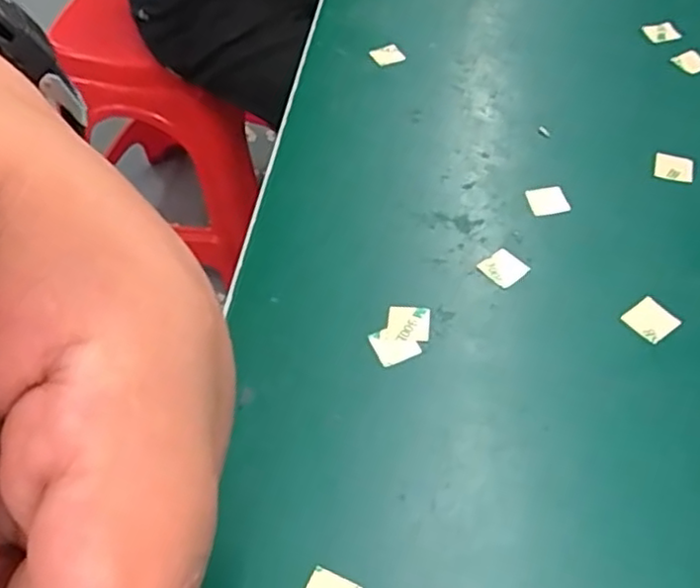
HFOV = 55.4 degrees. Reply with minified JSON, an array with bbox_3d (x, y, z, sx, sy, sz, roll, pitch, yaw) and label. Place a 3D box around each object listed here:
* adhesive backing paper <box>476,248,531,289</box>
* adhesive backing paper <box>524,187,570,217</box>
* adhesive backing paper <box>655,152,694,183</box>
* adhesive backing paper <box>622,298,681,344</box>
[{"bbox_3d":[0.061,-0.011,0.264,0.016,0.004,0.015,-34,58,-21],"label":"adhesive backing paper"},{"bbox_3d":[0.085,-0.040,0.286,0.016,0.004,0.014,-7,59,3],"label":"adhesive backing paper"},{"bbox_3d":[0.143,-0.056,0.294,0.016,0.005,0.014,12,54,13],"label":"adhesive backing paper"},{"bbox_3d":[0.111,0.010,0.245,0.015,0.004,0.015,-36,62,-13],"label":"adhesive backing paper"}]

